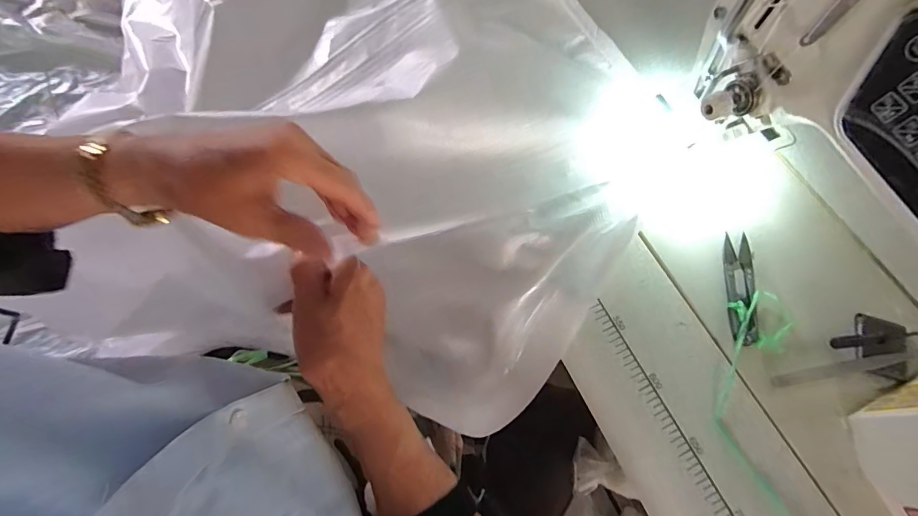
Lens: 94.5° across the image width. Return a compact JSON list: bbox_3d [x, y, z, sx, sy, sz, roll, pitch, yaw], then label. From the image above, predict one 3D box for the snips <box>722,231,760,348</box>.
[{"bbox_3d":[0.237,0.025,0.355,0.024,0.009,0.098,12,67,2],"label":"snips"}]

